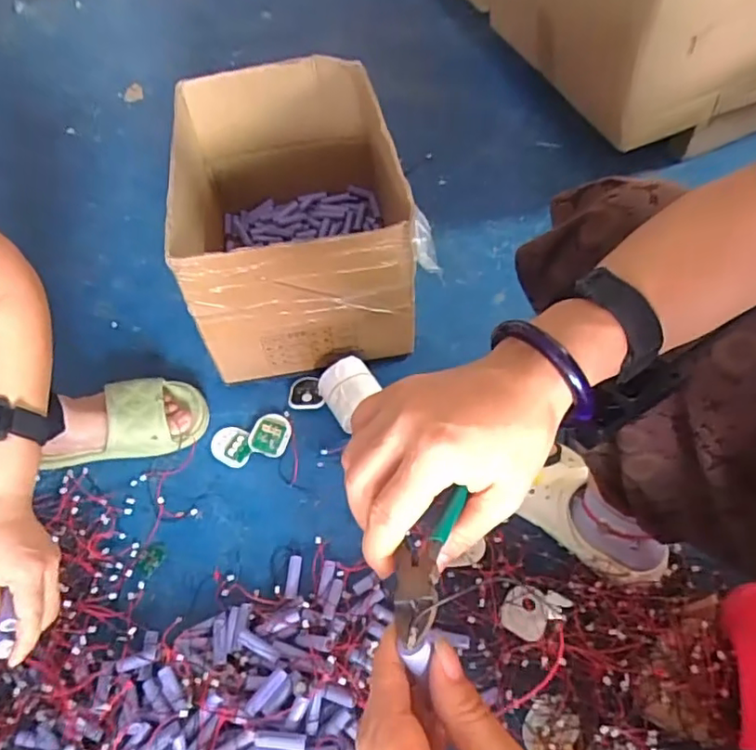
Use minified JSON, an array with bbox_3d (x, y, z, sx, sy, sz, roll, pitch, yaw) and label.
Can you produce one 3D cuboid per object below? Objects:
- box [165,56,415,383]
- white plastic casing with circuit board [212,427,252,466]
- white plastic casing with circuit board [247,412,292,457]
[{"bbox_3d":[-0.103,-0.221,0.826,0.290,0.254,0.361,-9,60,-3],"label":"box"},{"bbox_3d":[-0.199,0.095,0.792,0.060,0.011,0.048,27,65,17],"label":"white plastic casing with circuit board"},{"bbox_3d":[-0.146,0.080,0.796,0.053,0.013,0.058,22,66,-3],"label":"white plastic casing with circuit board"}]

